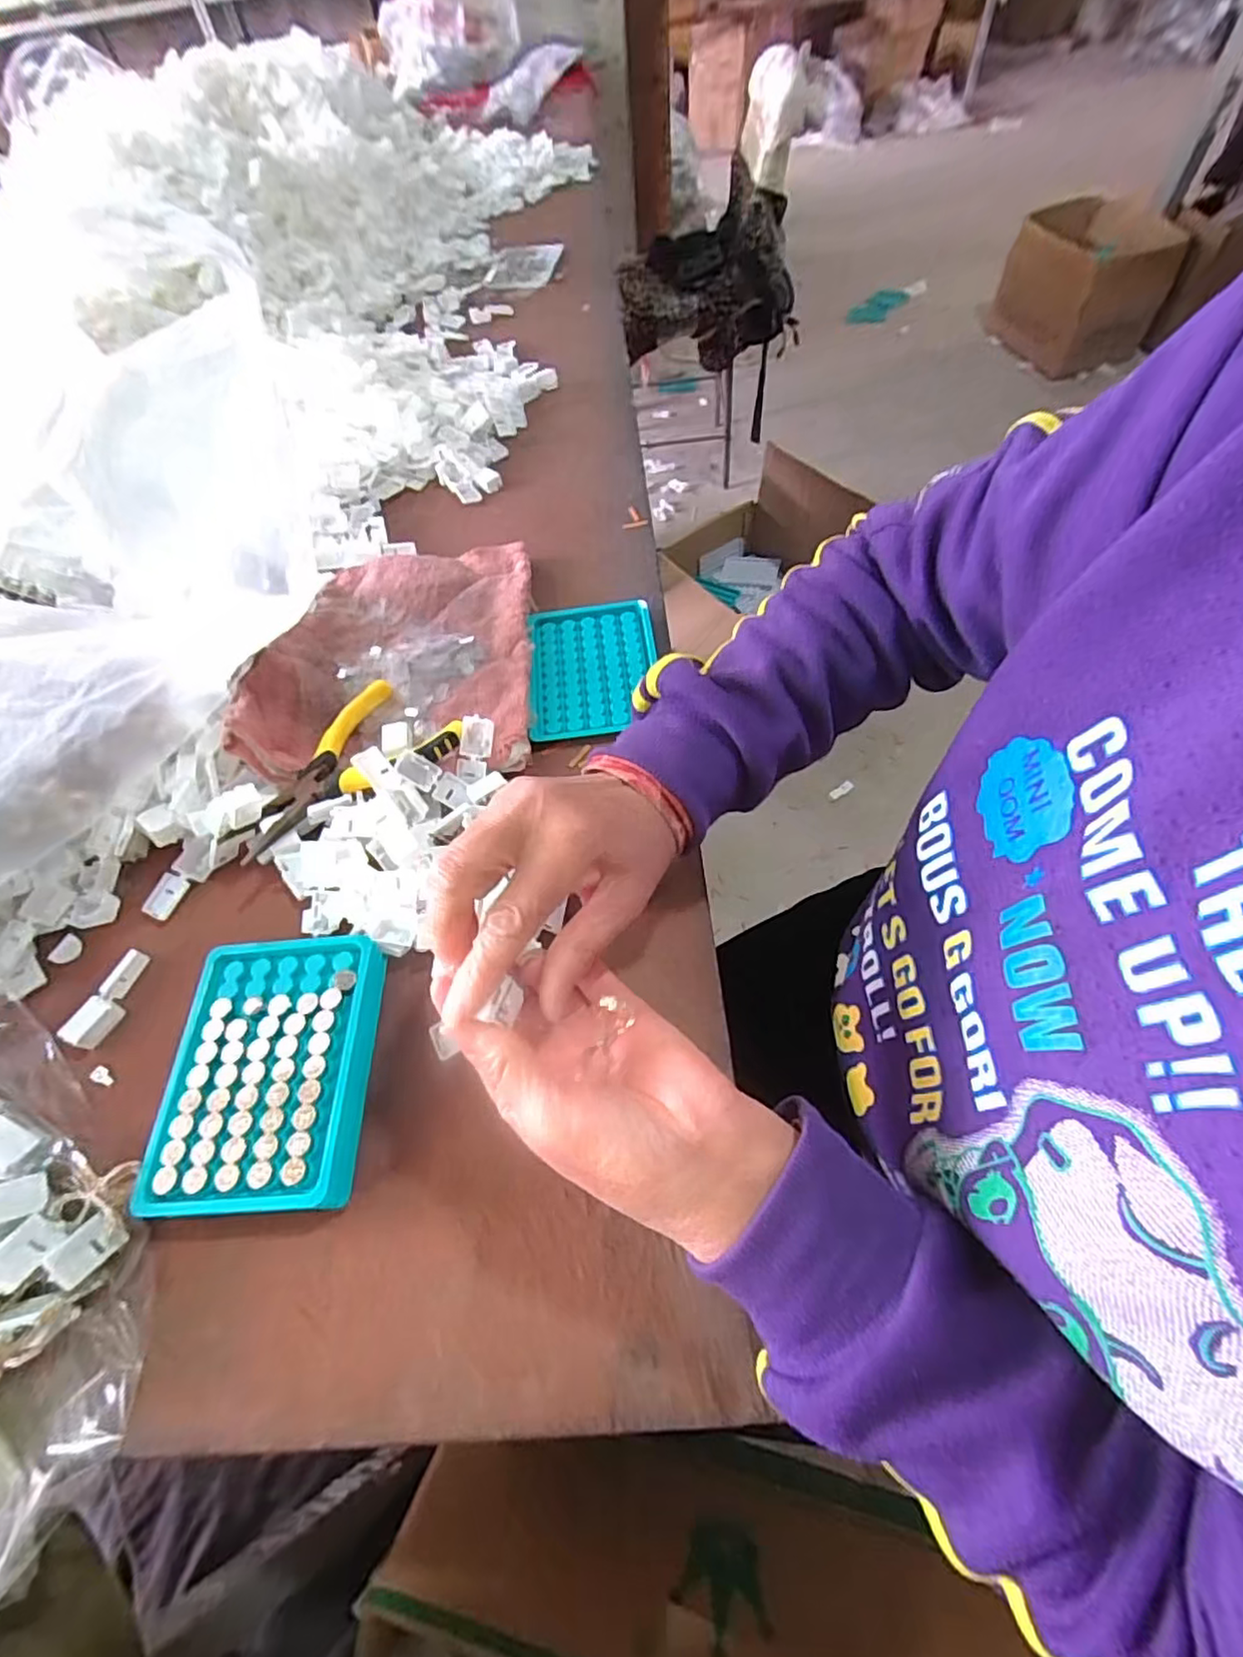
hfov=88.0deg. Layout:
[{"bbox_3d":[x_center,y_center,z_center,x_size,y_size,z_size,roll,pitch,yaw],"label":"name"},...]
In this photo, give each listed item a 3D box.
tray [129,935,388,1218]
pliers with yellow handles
[{"bbox_3d":[-0.182,0.121,0.333,0.101,0.020,0.131,-5,58,2],"label":"tray"},{"bbox_3d":[-0.188,-0.040,0.420,0.092,0.022,0.149,34,67,23],"label":"pliers with yellow handles"}]

